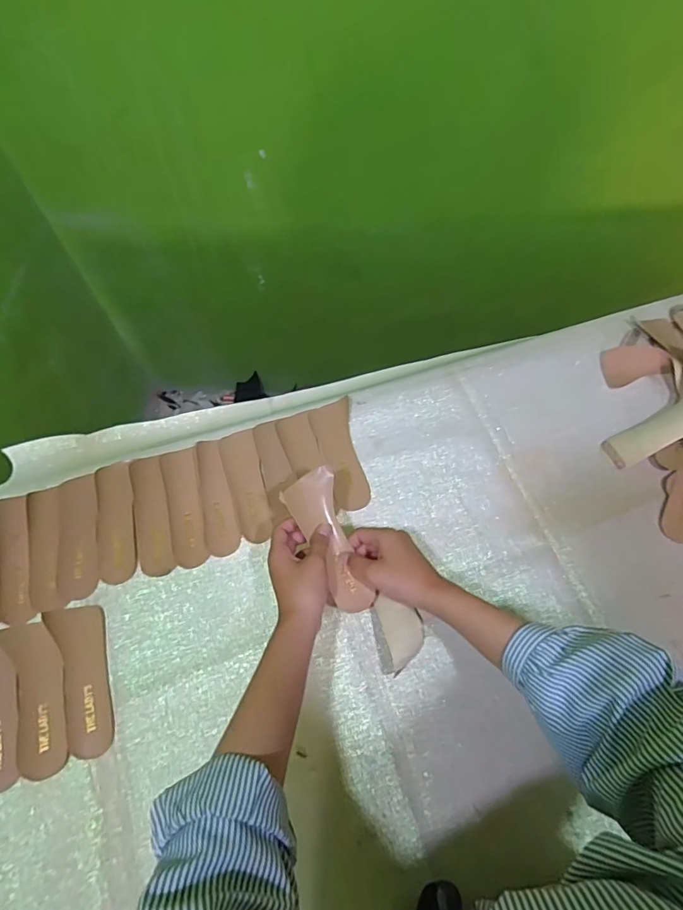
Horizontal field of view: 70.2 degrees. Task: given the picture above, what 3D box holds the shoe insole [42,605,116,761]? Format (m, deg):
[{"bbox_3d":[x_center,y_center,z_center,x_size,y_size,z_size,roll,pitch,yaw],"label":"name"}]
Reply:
[{"bbox_3d":[-0.274,0.236,0.519,0.053,0.016,0.152,-21,66,-9],"label":"shoe insole"}]

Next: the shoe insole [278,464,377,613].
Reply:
[{"bbox_3d":[-0.013,0.093,0.516,0.056,0.013,0.152,-21,84,-9],"label":"shoe insole"}]

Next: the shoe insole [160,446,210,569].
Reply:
[{"bbox_3d":[-0.191,0.064,0.594,0.041,0.004,0.145,-12,72,-11],"label":"shoe insole"}]

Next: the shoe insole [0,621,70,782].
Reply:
[{"bbox_3d":[-0.317,0.250,0.509,0.053,0.004,0.153,-20,69,-16],"label":"shoe insole"}]

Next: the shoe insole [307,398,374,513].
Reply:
[{"bbox_3d":[-0.003,-0.001,0.632,0.054,0.009,0.149,-11,65,-5],"label":"shoe insole"}]

